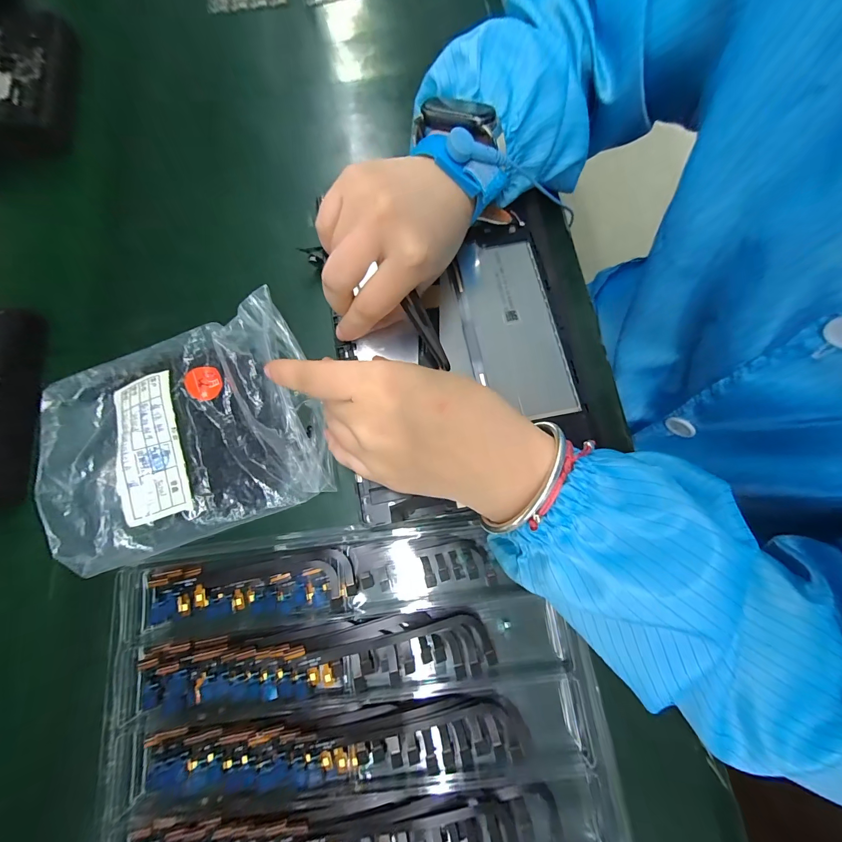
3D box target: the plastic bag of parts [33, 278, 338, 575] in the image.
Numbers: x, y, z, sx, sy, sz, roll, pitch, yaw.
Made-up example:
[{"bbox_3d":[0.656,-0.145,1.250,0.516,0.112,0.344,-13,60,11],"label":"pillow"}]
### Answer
[{"bbox_3d":[-0.153,0.003,0.226,0.165,0.031,0.137,-21,74,-1],"label":"plastic bag of parts"}]

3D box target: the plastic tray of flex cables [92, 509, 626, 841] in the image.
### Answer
[{"bbox_3d":[-0.039,0.167,0.193,0.263,0.021,0.209,-5,74,-2],"label":"plastic tray of flex cables"}]

